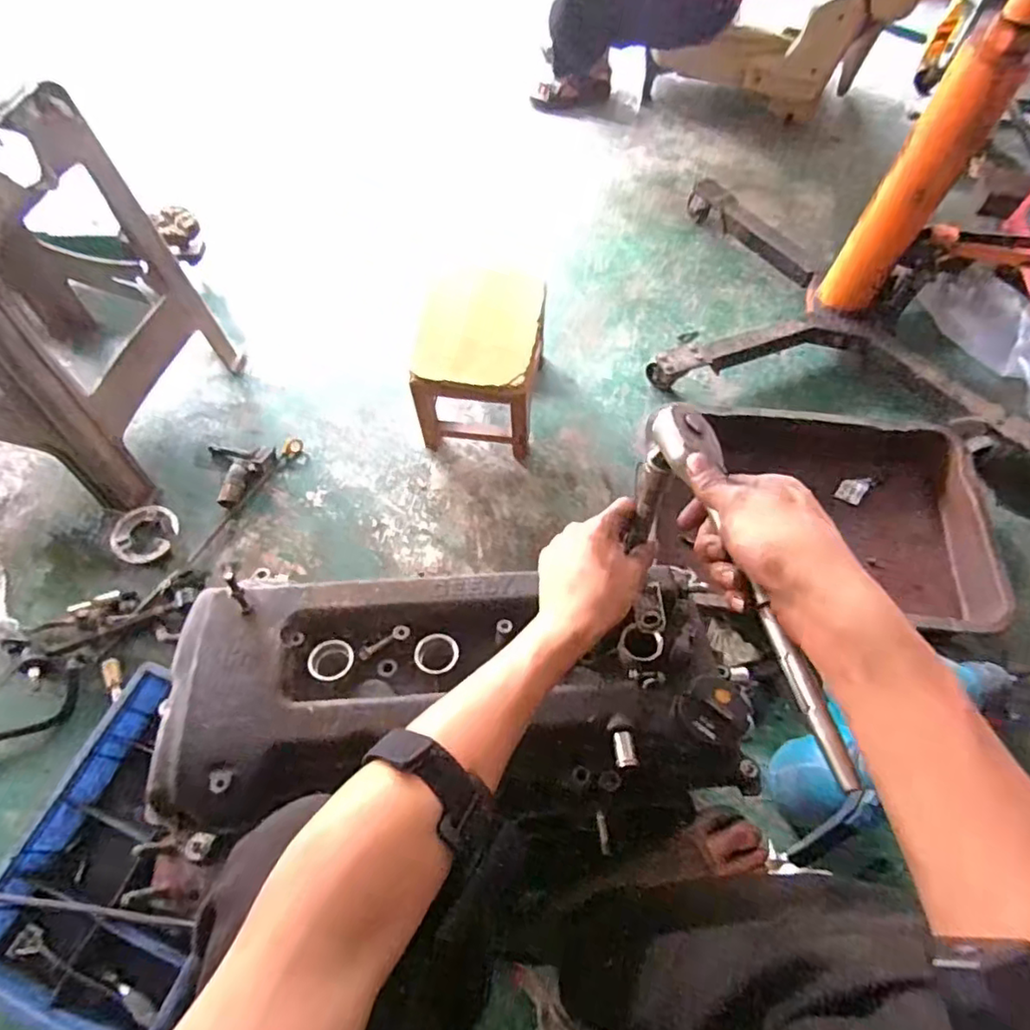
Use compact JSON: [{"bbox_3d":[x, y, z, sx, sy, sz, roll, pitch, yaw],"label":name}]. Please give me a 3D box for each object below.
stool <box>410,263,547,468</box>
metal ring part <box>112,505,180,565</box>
[{"bbox_3d":[-0.073,-0.313,1.294,0.239,0.225,0.326,7,61,1],"label":"stool"},{"bbox_3d":[-0.713,0.038,1.189,0.106,0.029,0.120,9,61,2],"label":"metal ring part"}]

